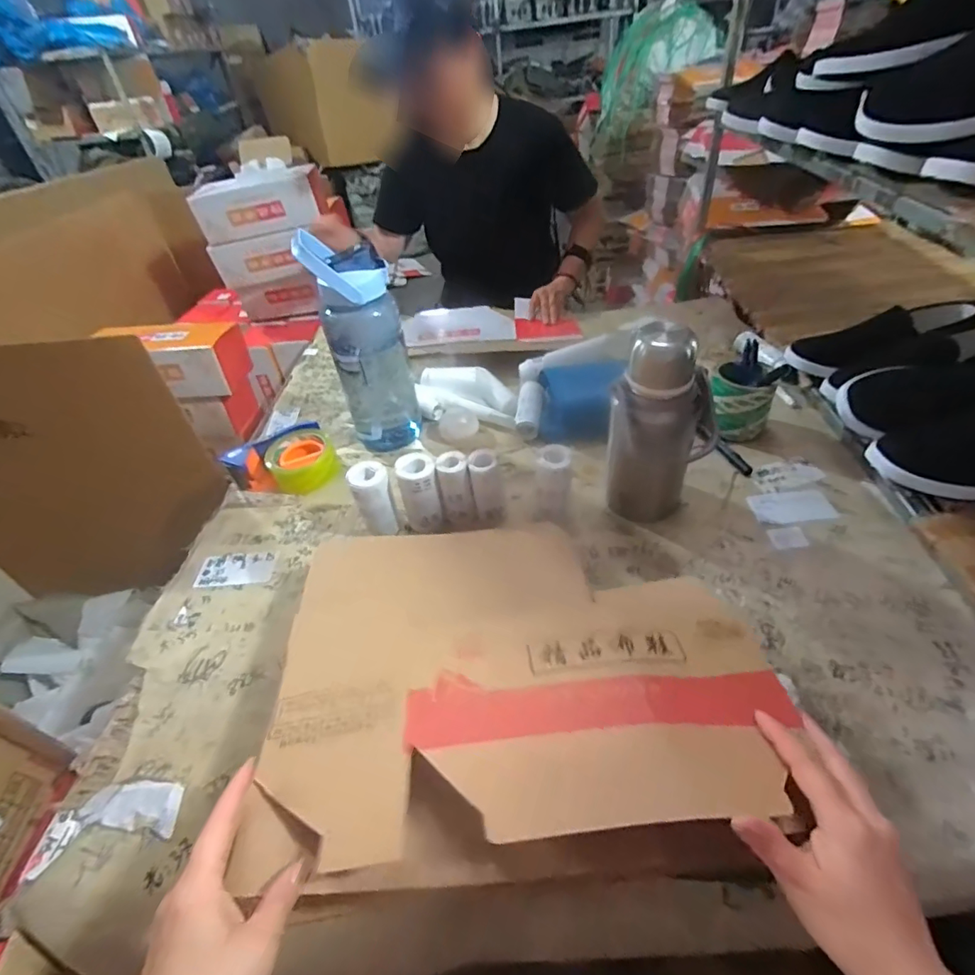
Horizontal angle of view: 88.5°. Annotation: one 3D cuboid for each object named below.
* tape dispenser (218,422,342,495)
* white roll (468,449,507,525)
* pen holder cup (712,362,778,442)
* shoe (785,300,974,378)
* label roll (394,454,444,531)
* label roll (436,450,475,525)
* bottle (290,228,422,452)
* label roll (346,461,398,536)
[{"bbox_3d":[-0.300,-0.036,0.761,0.111,0.057,0.145,31,55,34],"label":"tape dispenser"},{"bbox_3d":[0.001,0.002,0.638,0.037,0.106,0.036,-4,43,4],"label":"white roll"},{"bbox_3d":[0.369,-0.121,0.736,0.081,0.099,0.095,13,47,21],"label":"pen holder cup"},{"bbox_3d":[0.618,-0.236,0.784,0.247,0.072,0.100,-13,43,-5],"label":"shoe"},{"bbox_3d":[-0.085,0.010,0.646,0.045,0.103,0.044,-4,43,4],"label":"label roll"},{"bbox_3d":[-0.040,0.005,0.643,0.038,0.104,0.036,-4,43,4],"label":"label roll"},{"bbox_3d":[-0.173,-0.199,0.735,0.105,0.316,0.090,-12,43,-5],"label":"bottle"},{"bbox_3d":[-0.144,0.018,0.647,0.044,0.100,0.045,-4,43,4],"label":"label roll"}]

